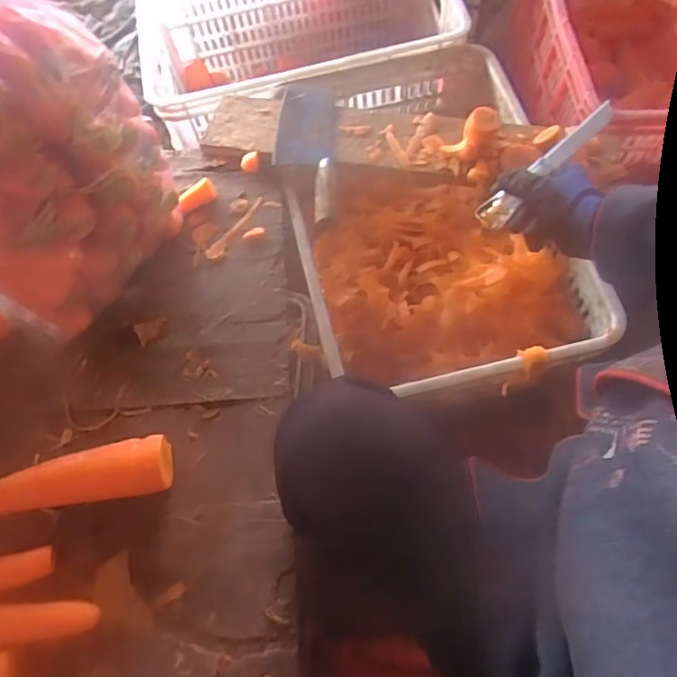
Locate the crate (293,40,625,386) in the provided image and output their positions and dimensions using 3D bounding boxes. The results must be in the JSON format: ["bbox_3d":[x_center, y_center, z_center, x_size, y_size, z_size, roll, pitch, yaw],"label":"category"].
[{"bbox_3d":[0.115,-0.179,0.815,0.342,0.176,0.502,-10,66,-2],"label":"crate"}]

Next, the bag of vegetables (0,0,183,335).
[{"bbox_3d":[-0.322,-0.186,0.573,0.200,0.335,0.234,35,71,16],"label":"bag of vegetables"}]

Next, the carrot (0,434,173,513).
[{"bbox_3d":[-0.299,0.144,0.571,0.259,0.048,0.066,-4,66,0],"label":"carrot"}]

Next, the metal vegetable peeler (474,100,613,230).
[{"bbox_3d":[0.225,-0.189,0.606,0.172,0.016,0.028,-43,64,18],"label":"metal vegetable peeler"}]

